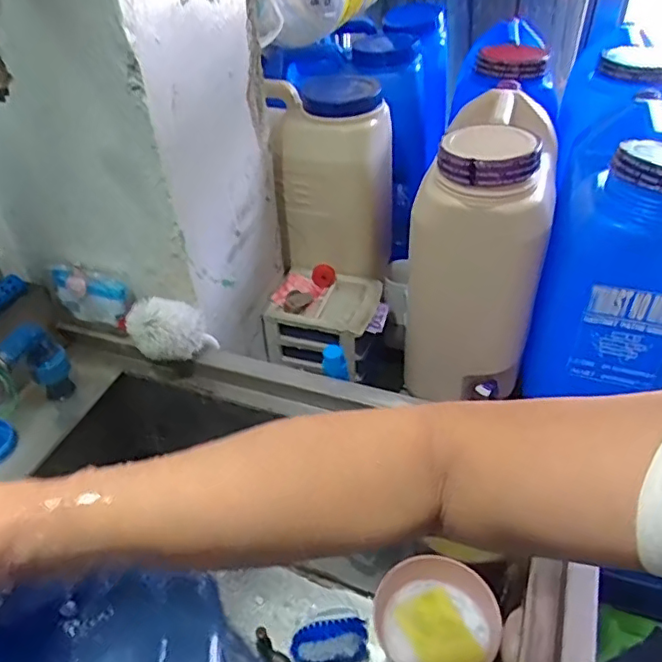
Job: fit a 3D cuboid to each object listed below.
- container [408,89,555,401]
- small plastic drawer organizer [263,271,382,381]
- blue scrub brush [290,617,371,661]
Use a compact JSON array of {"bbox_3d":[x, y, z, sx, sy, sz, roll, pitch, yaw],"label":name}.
[{"bbox_3d":[0.225,-0.129,0.860,0.170,0.368,0.286,12,43,15],"label":"container"},{"bbox_3d":[-0.005,-0.018,0.964,0.159,0.094,0.144,13,44,17],"label":"small plastic drawer organizer"},{"bbox_3d":[-0.001,0.433,0.811,0.106,0.059,0.042,-4,42,-2],"label":"blue scrub brush"}]

